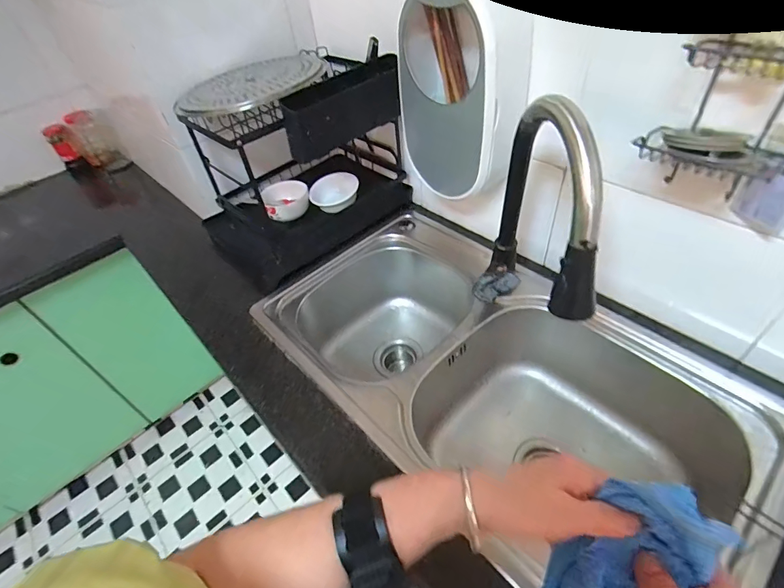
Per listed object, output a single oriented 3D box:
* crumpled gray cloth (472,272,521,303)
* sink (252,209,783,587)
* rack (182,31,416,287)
[{"bbox_3d":[0.172,-0.013,0.676,0.043,0.089,0.027,50,57,-10],"label":"crumpled gray cloth"},{"bbox_3d":[0.155,0.164,0.736,0.427,0.215,0.790,-37,52,-26],"label":"sink"},{"bbox_3d":[-0.204,-0.293,0.872,0.293,0.319,0.421,32,57,32],"label":"rack"}]

